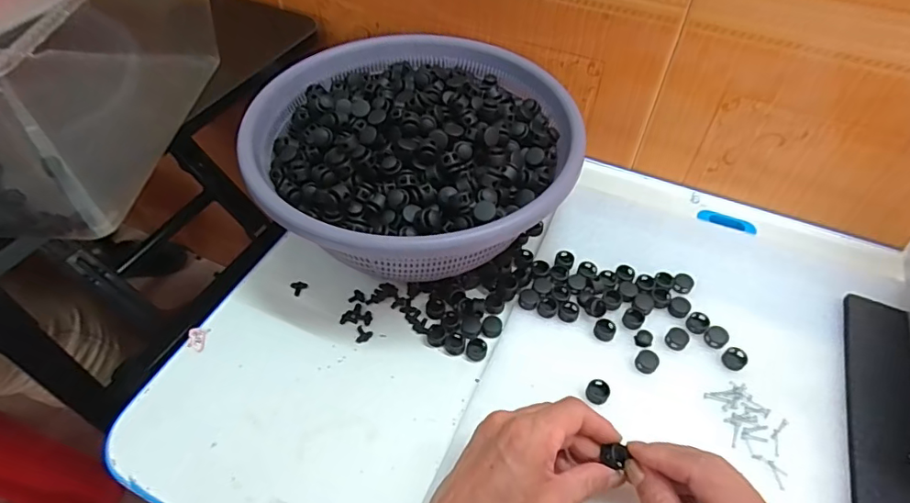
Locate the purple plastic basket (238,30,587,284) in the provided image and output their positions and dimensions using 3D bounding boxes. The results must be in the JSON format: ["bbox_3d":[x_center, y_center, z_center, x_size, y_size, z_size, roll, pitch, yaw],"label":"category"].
[{"bbox_3d":[-0.035,-0.082,0.493,0.284,0.122,0.274,10,51,7],"label":"purple plastic basket"}]

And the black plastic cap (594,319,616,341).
[{"bbox_3d":[0.124,0.065,0.430,0.017,0.007,0.018,-2,48,2],"label":"black plastic cap"}]

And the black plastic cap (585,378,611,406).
[{"bbox_3d":[0.109,0.106,0.395,0.017,0.008,0.019,19,52,19],"label":"black plastic cap"}]

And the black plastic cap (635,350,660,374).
[{"bbox_3d":[0.152,0.087,0.410,0.017,0.009,0.017,-2,48,2],"label":"black plastic cap"}]

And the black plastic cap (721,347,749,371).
[{"bbox_3d":[0.223,0.085,0.413,0.017,0.005,0.018,-2,48,2],"label":"black plastic cap"}]

